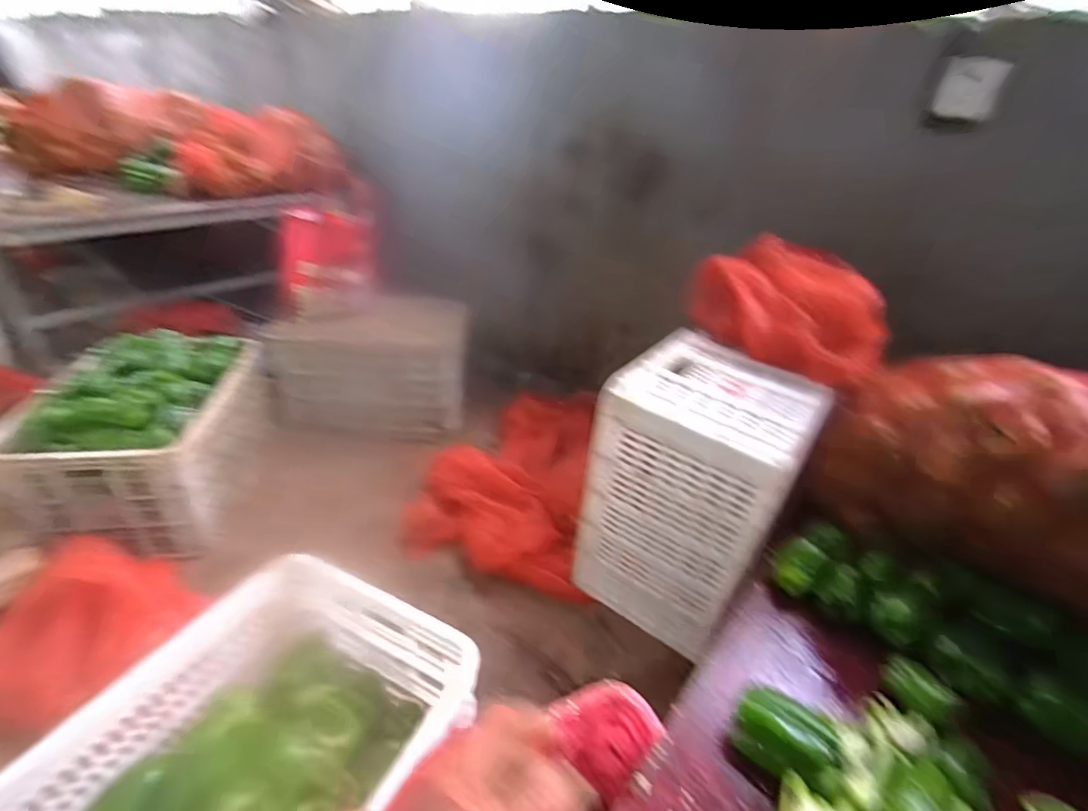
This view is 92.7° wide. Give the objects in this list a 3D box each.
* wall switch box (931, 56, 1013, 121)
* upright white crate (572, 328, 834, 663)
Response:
[{"bbox_3d":[0.742,-0.551,0.902,0.026,0.089,0.093,-25,44,-38],"label":"wall switch box"},{"bbox_3d":[0.282,0.167,0.996,0.298,0.472,0.303,25,37,27],"label":"upright white crate"}]

